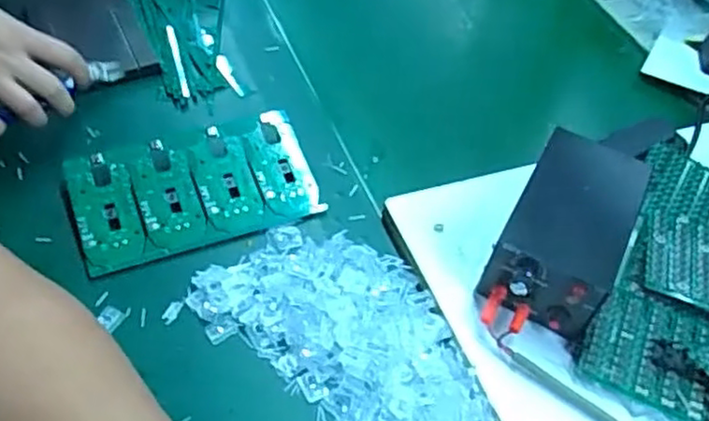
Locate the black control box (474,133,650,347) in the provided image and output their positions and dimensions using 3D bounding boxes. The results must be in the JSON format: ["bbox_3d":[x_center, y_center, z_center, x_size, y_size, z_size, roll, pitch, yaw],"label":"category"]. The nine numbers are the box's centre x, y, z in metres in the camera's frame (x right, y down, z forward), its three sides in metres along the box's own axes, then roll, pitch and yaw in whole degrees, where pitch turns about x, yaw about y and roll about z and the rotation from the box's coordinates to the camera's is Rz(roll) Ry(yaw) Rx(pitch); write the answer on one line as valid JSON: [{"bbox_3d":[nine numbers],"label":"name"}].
[{"bbox_3d":[0.155,0.017,0.498,0.082,0.067,0.158,26,56,14],"label":"black control box"}]

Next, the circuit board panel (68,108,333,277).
[{"bbox_3d":[-0.127,-0.019,0.545,0.189,0.011,0.108,-18,65,-21],"label":"circuit board panel"}]

